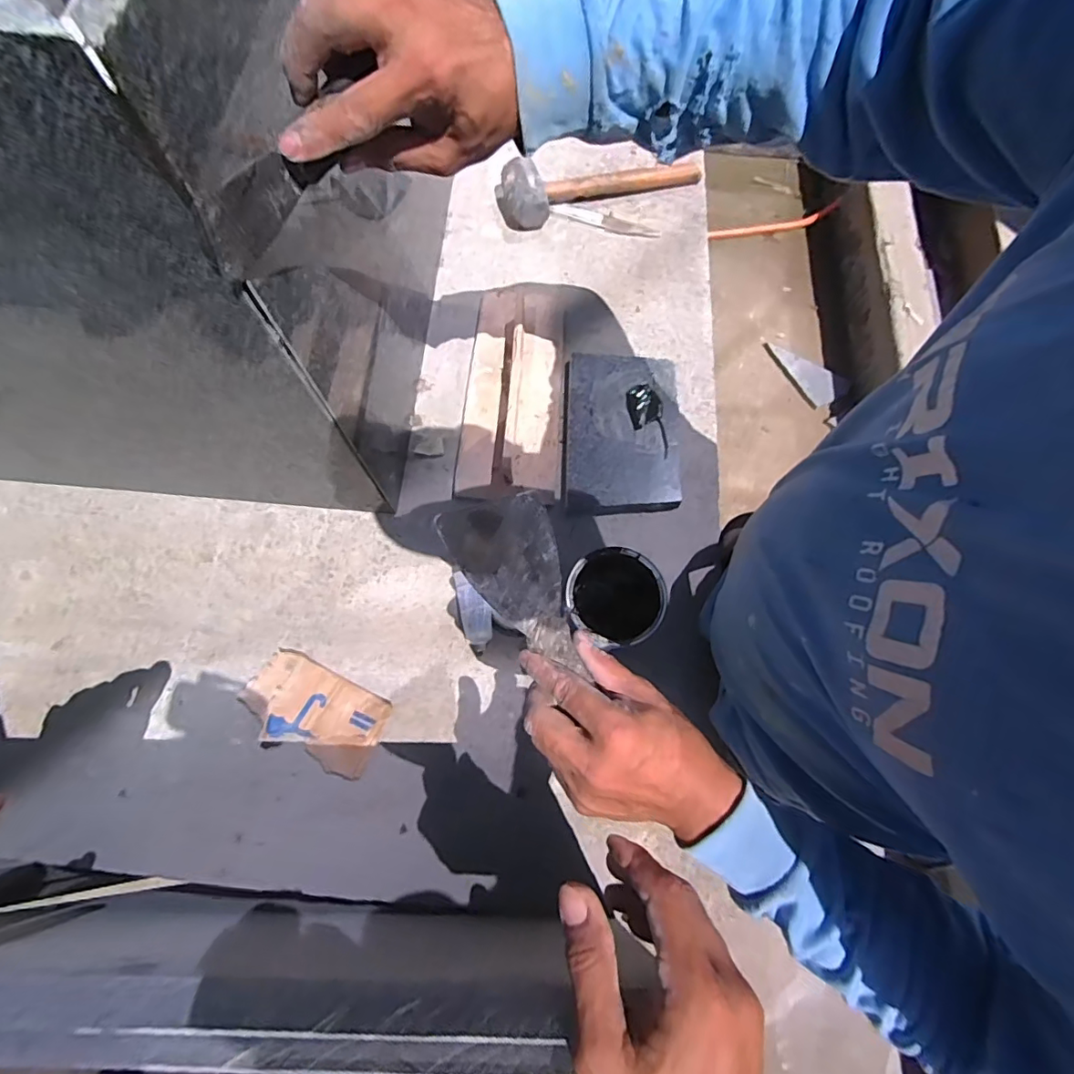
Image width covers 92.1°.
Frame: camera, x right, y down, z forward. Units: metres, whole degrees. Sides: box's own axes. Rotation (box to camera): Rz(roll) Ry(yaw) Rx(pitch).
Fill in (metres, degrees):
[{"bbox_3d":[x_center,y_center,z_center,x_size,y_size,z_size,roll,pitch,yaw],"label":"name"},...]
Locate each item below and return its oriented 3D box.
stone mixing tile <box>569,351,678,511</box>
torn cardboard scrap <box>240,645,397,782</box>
[{"bbox_3d":[0.120,-0.147,0.706,0.152,0.024,0.237,2,73,1],"label":"stone mixing tile"},{"bbox_3d":[-0.253,0.195,0.582,0.160,0.025,0.091,25,75,8],"label":"torn cardboard scrap"}]

